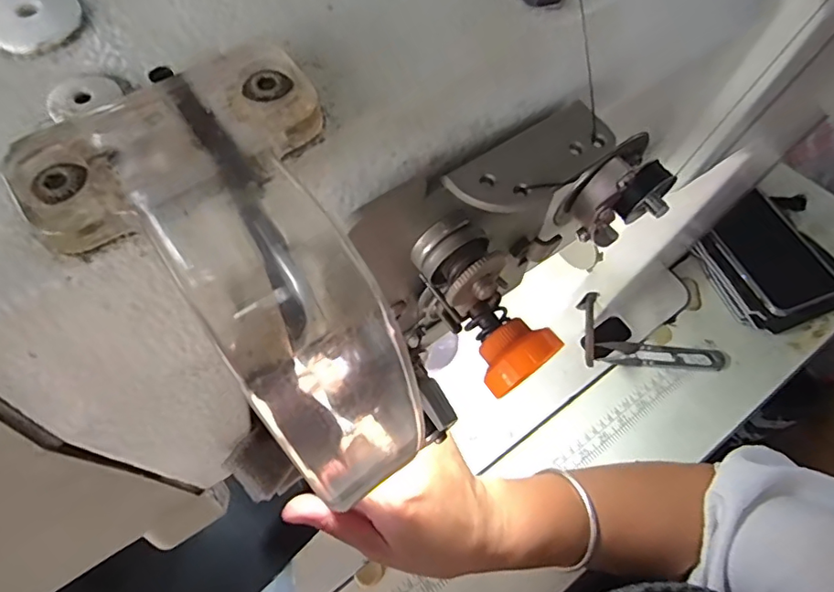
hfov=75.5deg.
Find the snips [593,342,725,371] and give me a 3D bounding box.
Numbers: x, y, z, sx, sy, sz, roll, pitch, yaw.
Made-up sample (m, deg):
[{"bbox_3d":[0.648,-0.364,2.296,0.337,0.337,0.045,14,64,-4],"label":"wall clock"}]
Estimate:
[{"bbox_3d":[0.239,0.058,0.526,0.113,0.009,0.024,3,58,4],"label":"snips"}]

